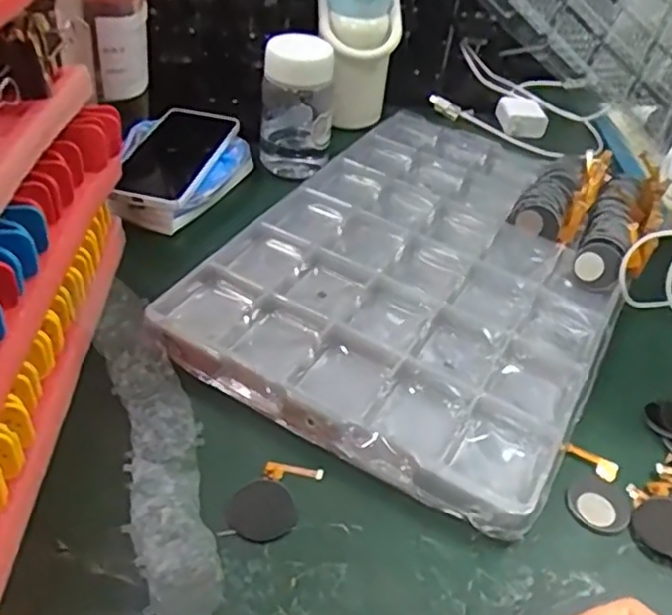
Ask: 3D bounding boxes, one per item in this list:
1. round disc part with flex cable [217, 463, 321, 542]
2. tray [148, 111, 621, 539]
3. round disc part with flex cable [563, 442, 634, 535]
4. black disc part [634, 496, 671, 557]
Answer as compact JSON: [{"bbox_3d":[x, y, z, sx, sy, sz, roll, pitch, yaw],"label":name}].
[{"bbox_3d":[-0.041,0.120,0.416,0.042,0.004,0.064,19,44,12],"label":"round disc part with flex cable"},{"bbox_3d":[0.092,-0.045,0.589,0.297,0.034,0.448,24,46,17],"label":"tray"},{"bbox_3d":[0.176,0.123,0.447,0.041,0.008,0.058,9,43,2],"label":"round disc part with flex cable"},{"bbox_3d":[0.216,0.141,0.428,0.044,0.004,0.038,-17,48,-23],"label":"black disc part"}]

